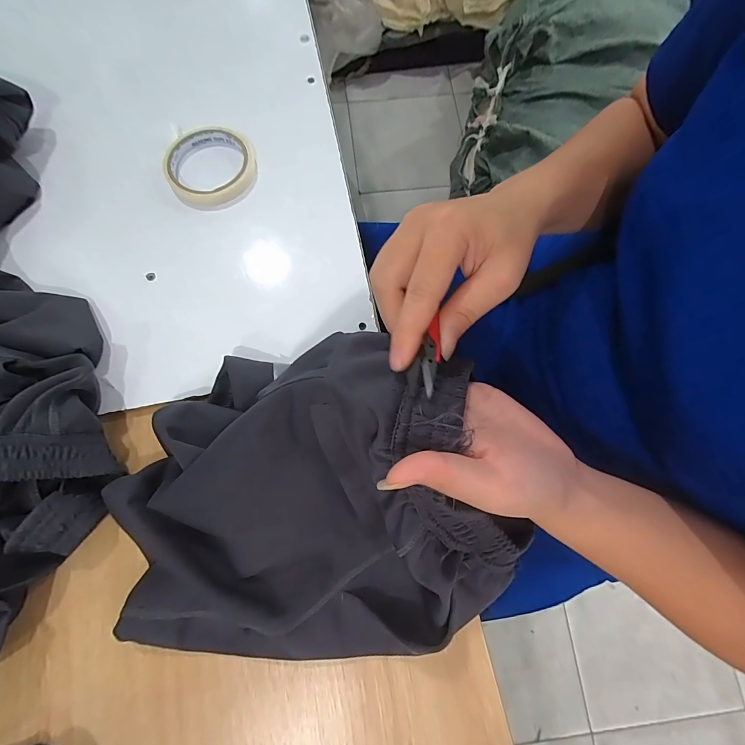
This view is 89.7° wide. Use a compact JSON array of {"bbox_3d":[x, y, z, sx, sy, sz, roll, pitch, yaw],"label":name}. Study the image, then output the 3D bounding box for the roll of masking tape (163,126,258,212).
[{"bbox_3d":[-0.174,-0.222,0.403,0.090,0.021,0.090,0,75,-1],"label":"roll of masking tape"}]

